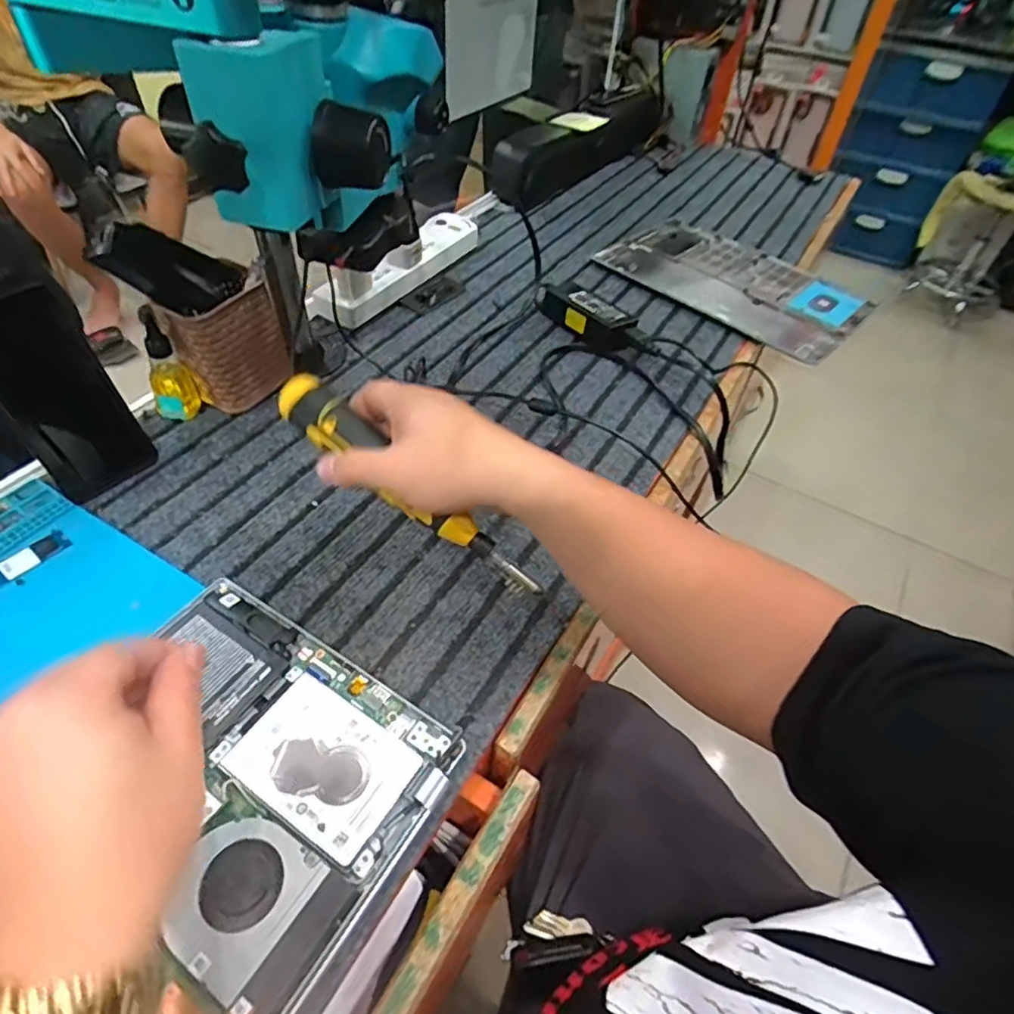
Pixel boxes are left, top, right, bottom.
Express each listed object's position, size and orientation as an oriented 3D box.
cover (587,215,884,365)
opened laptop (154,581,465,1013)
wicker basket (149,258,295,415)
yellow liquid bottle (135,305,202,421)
[{"bbox_3d":[0.284,-0.292,0.778,0.194,0.015,0.309,-39,60,-20],"label":"cover"},{"bbox_3d":[-0.198,0.200,0.313,0.213,0.018,0.323,27,52,19],"label":"opened laptop"},{"bbox_3d":[-0.252,-0.148,0.558,0.058,0.105,0.086,22,51,15],"label":"wicker basket"},{"bbox_3d":[-0.303,-0.126,0.536,0.037,0.103,0.032,-25,55,-24],"label":"yellow liquid bottle"}]

